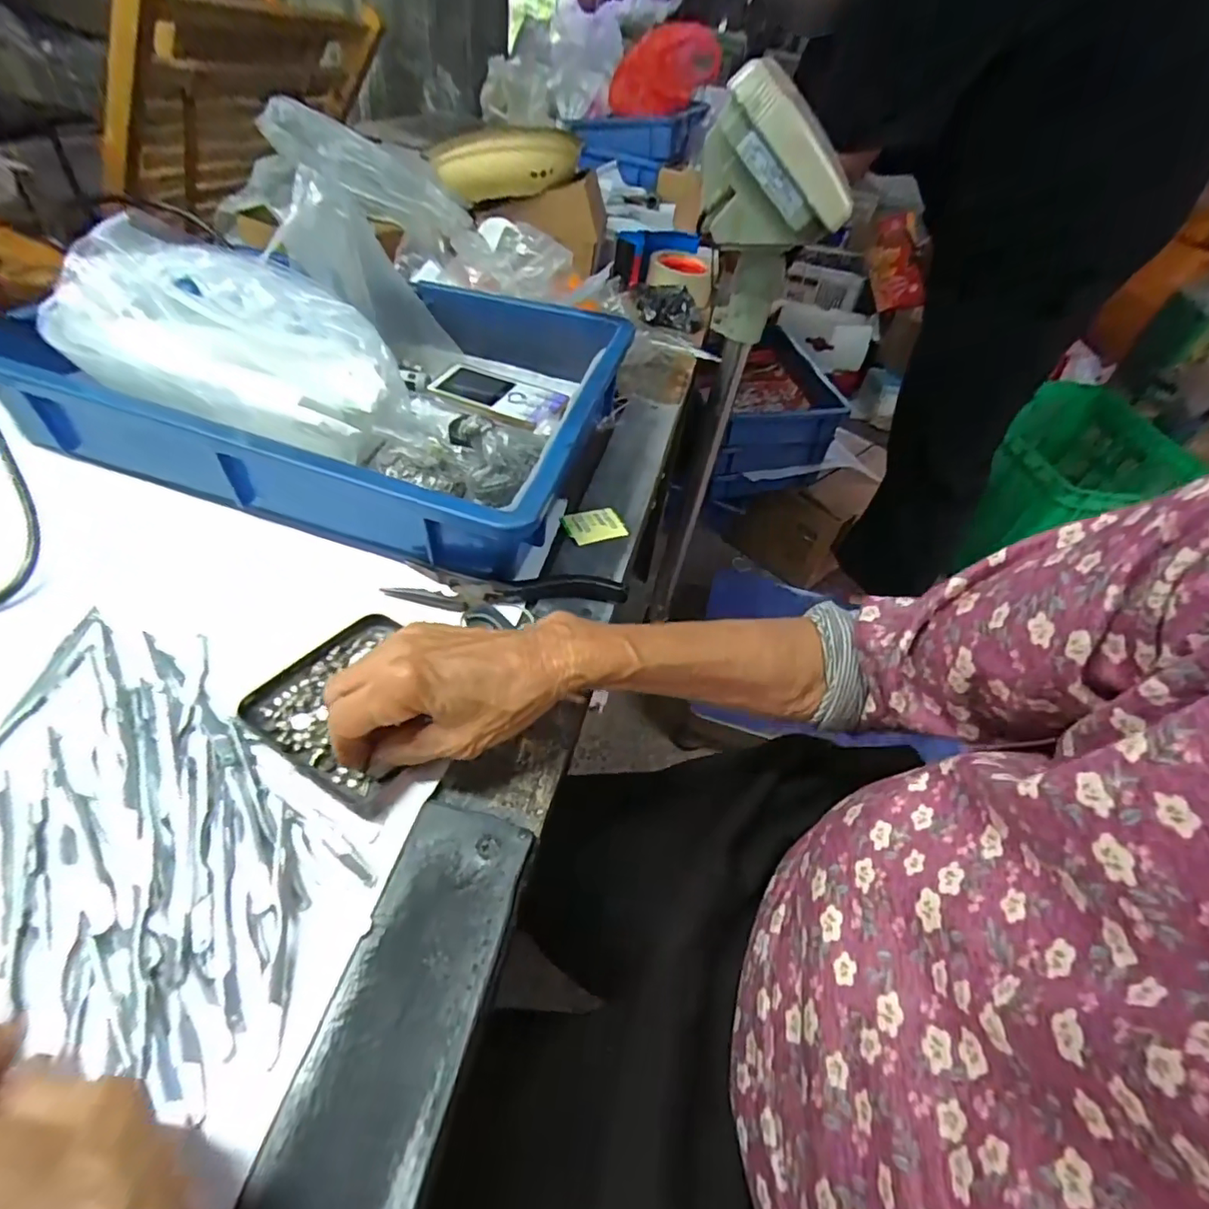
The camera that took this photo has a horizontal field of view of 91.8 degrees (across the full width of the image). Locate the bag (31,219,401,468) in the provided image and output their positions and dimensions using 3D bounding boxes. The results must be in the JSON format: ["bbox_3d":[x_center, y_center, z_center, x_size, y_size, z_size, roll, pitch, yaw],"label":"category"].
[{"bbox_3d":[-0.252,-0.172,0.401,0.202,0.106,0.068,7,46,-10],"label":"bag"}]

